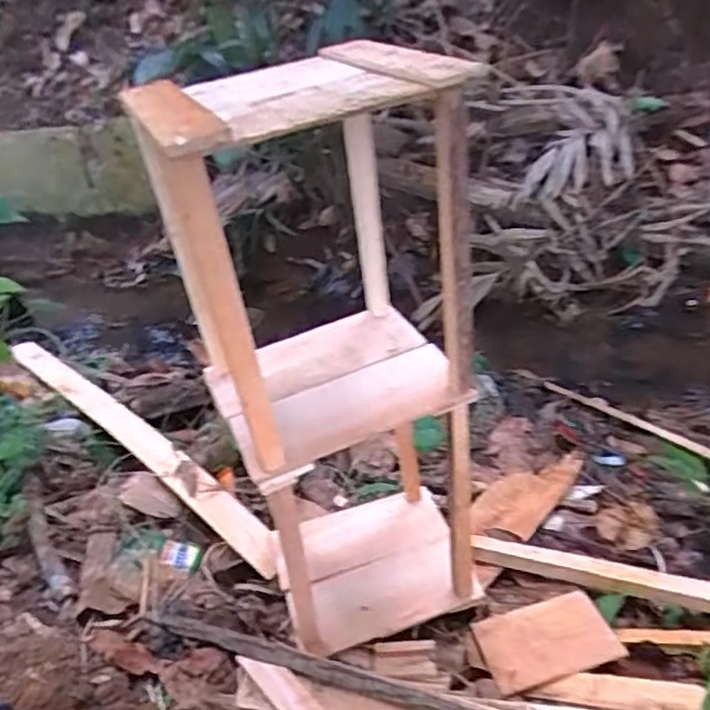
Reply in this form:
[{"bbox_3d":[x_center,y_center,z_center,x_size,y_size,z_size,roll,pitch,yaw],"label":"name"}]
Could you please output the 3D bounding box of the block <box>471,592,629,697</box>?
[{"bbox_3d":[0.227,0.335,0.771,0.150,0.012,0.102,-12,29,-11],"label":"block"}]

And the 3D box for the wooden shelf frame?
[{"bbox_3d":[-0.019,0.035,0.708,0.270,0.642,0.254,-16,30,-18],"label":"wooden shelf frame"}]

